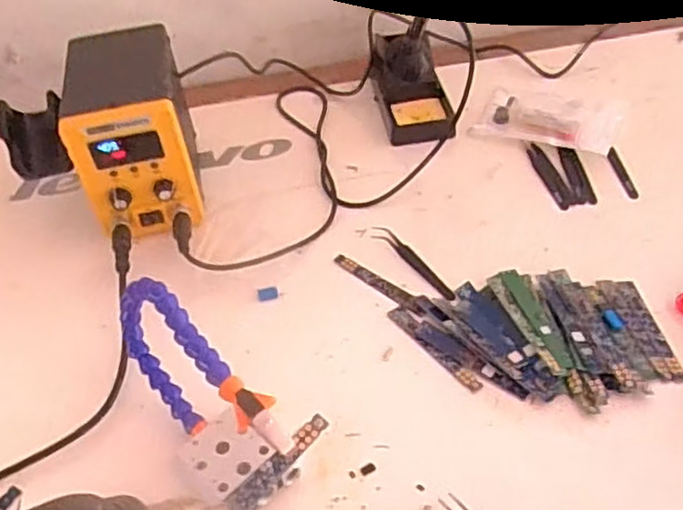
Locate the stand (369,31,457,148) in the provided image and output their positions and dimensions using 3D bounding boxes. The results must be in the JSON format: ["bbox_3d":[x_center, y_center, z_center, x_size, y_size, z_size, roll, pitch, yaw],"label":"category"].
[{"bbox_3d":[0.077,-0.190,0.749,0.075,0.083,0.124,-9,46,-3],"label":"stand"}]

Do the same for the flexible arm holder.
[{"bbox_3d":[-0.099,0.099,0.463,0.055,0.111,0.192,-33,51,-24],"label":"flexible arm holder"}]

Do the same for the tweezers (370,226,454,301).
[{"bbox_3d":[0.064,0.006,0.607,0.015,0.005,0.109,-30,50,-21],"label":"tweezers"}]

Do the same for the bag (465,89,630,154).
[{"bbox_3d":[0.224,-0.149,0.738,0.145,0.019,0.093,15,49,20],"label":"bag"}]

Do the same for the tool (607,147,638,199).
[{"bbox_3d":[0.274,-0.079,0.667,0.011,0.004,0.063,-10,58,-3],"label":"tool"}]

